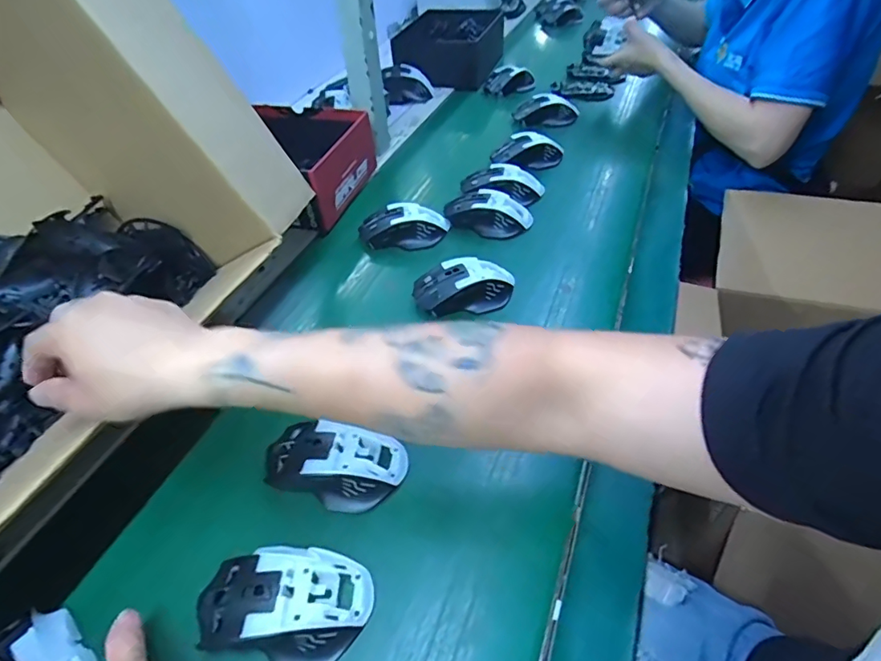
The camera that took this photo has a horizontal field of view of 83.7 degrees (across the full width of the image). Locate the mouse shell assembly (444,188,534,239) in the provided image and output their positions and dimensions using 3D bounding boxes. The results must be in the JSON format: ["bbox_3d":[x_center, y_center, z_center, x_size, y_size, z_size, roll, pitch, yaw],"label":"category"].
[{"bbox_3d":[0.063,-0.158,0.654,0.116,0.034,0.068,5,47,10],"label":"mouse shell assembly"}]

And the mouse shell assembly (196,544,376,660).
[{"bbox_3d":[-0.106,0.185,0.336,0.110,0.040,0.069,3,47,8],"label":"mouse shell assembly"}]

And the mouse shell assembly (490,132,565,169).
[{"bbox_3d":[0.136,-0.280,0.769,0.108,0.035,0.050,8,48,13],"label":"mouse shell assembly"}]

